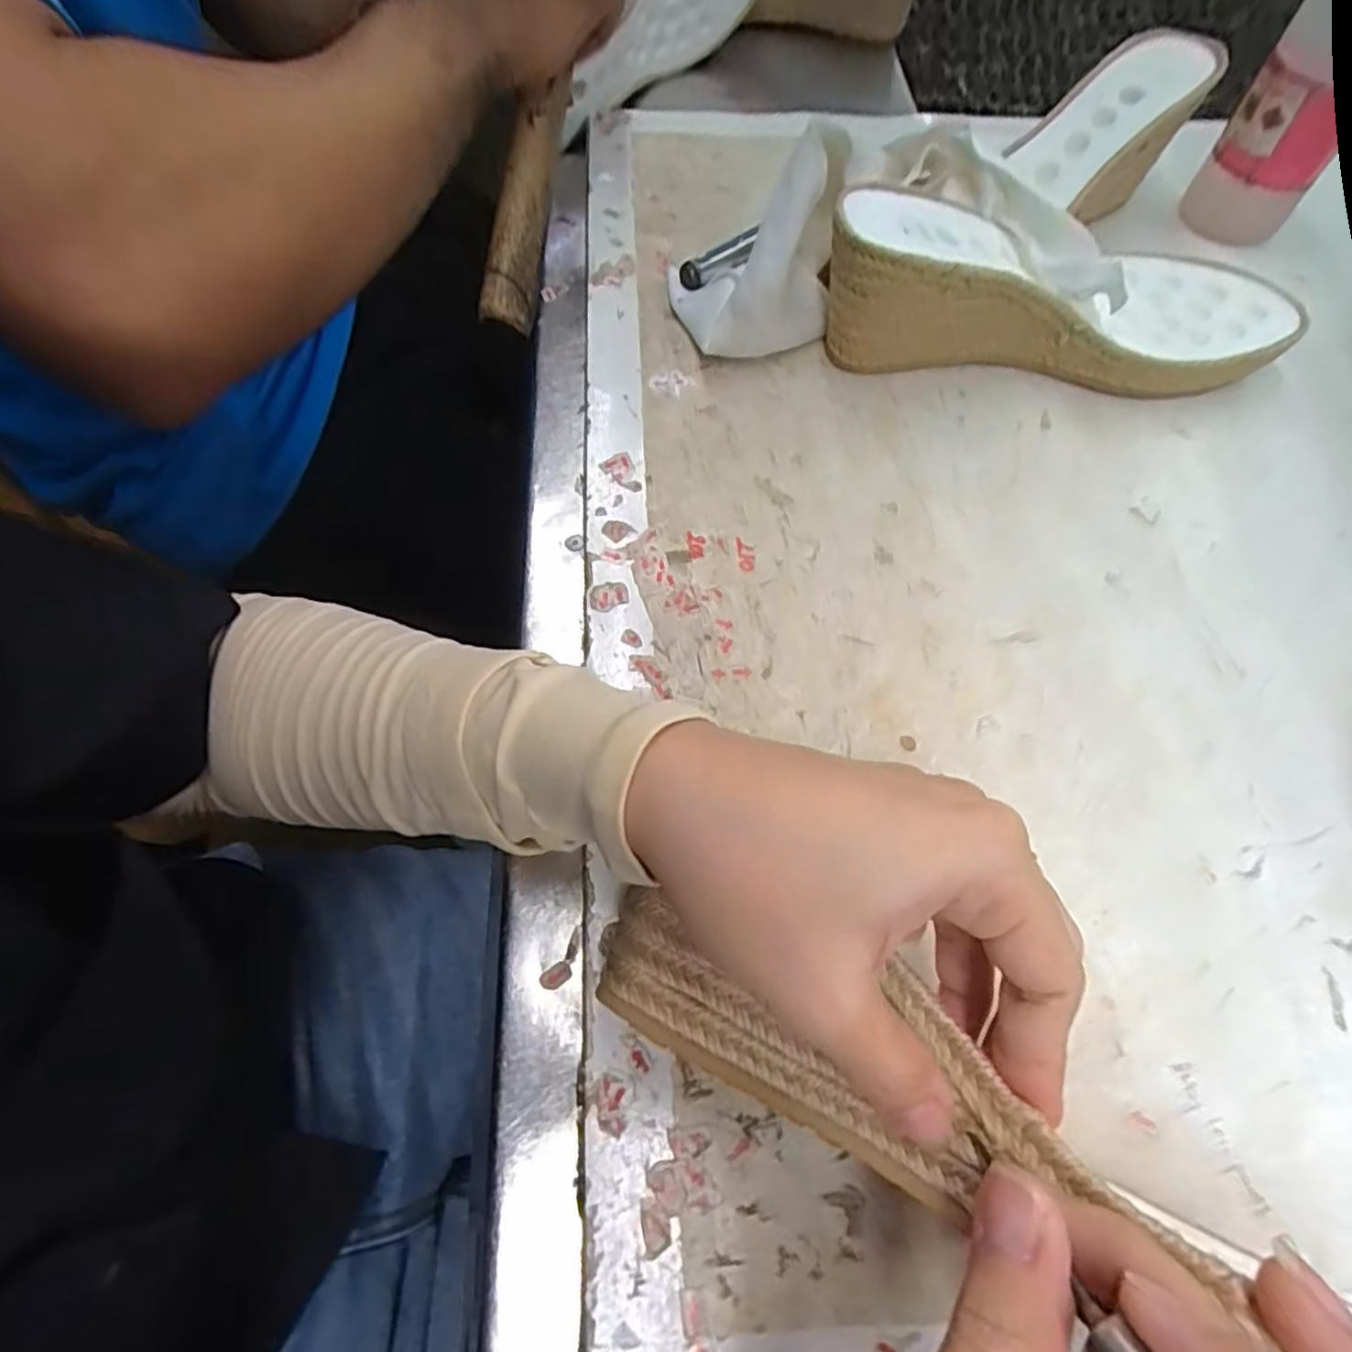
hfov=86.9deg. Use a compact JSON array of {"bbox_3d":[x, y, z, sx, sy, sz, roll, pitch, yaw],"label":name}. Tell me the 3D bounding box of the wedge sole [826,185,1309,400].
[{"bbox_3d":[0.186,-0.187,0.346,0.237,0.072,0.079,-4,63,-4],"label":"wedge sole"}]

